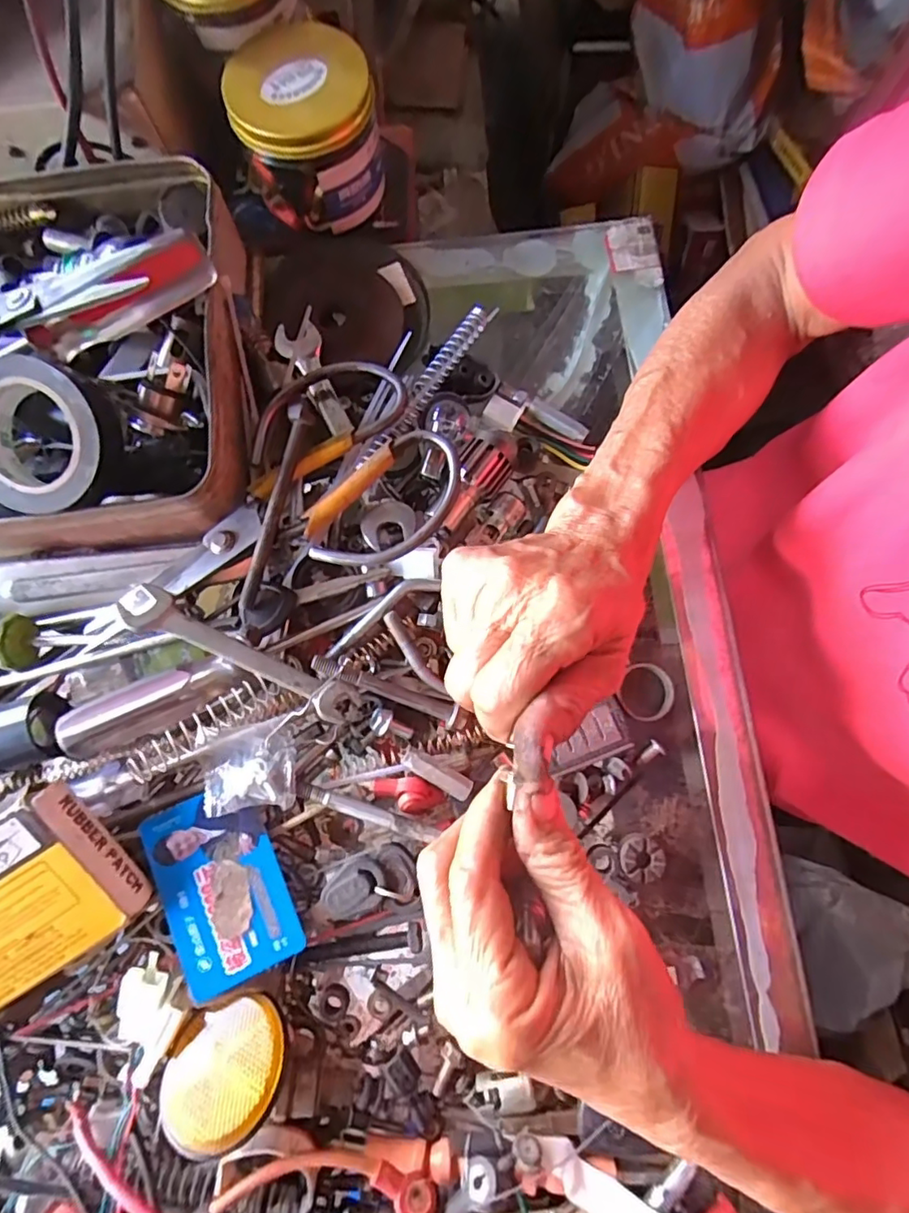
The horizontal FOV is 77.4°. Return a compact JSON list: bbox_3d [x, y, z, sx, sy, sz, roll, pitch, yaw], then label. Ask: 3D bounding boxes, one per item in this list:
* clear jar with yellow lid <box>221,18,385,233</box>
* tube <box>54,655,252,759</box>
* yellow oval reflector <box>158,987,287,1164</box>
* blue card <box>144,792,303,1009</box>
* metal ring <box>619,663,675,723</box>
[{"bbox_3d":[-0.086,-0.283,0.335,0.078,0.067,0.078,0,79,-1],"label":"clear jar with yellow lid"},{"bbox_3d":[-0.146,0.048,0.280,0.089,0.021,0.024,-23,80,-5],"label":"tube"},{"bbox_3d":[-0.097,0.203,0.246,0.044,0.007,0.054,30,57,34],"label":"yellow oval reflector"},{"bbox_3d":[-0.112,0.133,0.273,0.054,0.006,0.085,-23,78,-11],"label":"blue card"},{"bbox_3d":[0.103,0.047,0.303,0.028,0.011,0.030,0,79,-1],"label":"metal ring"}]

